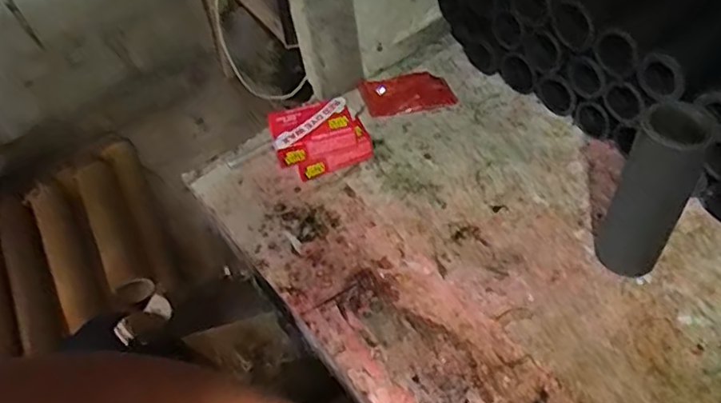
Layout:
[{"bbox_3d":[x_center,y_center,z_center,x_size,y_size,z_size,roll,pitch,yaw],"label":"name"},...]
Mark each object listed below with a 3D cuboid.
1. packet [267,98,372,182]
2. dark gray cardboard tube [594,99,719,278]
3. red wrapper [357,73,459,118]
[{"bbox_3d":[-0.047,-0.073,0.714,0.110,0.063,0.067,-21,52,-11],"label":"packet"},{"bbox_3d":[0.256,0.000,0.548,0.057,0.188,0.058,25,58,24],"label":"dark gray cardboard tube"},{"bbox_3d":[0.061,-0.141,0.794,0.114,0.015,0.059,-13,51,-5],"label":"red wrapper"}]

